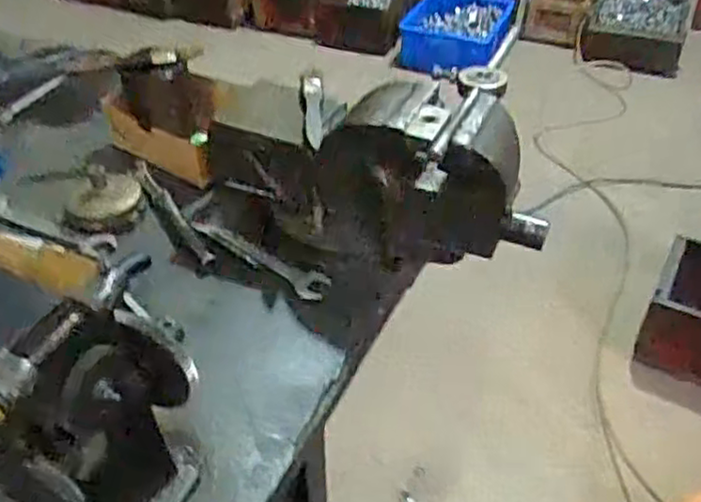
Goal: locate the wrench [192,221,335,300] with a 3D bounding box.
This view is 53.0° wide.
[{"bbox_3d":[-0.087,0.003,0.676,0.156,0.009,0.026,28,46,29],"label":"wrench"}]

